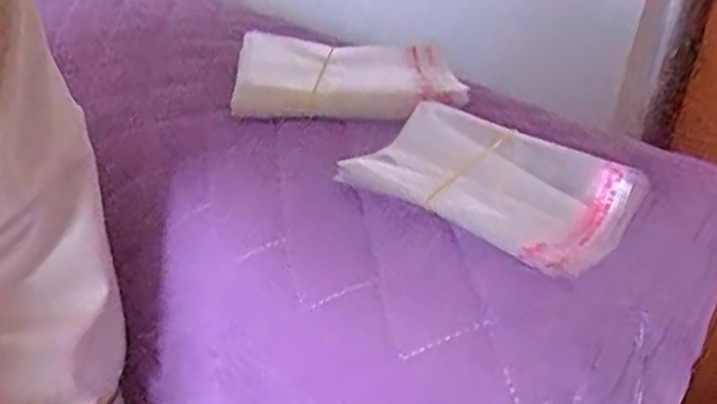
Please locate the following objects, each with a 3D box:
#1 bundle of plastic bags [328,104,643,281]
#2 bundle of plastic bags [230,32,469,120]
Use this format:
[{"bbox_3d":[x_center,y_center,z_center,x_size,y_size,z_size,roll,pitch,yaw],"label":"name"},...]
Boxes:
[{"bbox_3d":[0.048,-0.008,0.285,0.103,0.015,0.054,27,54,32],"label":"bundle of plastic bags"},{"bbox_3d":[-0.006,-0.061,0.366,0.104,0.021,0.068,3,28,-6],"label":"bundle of plastic bags"}]

